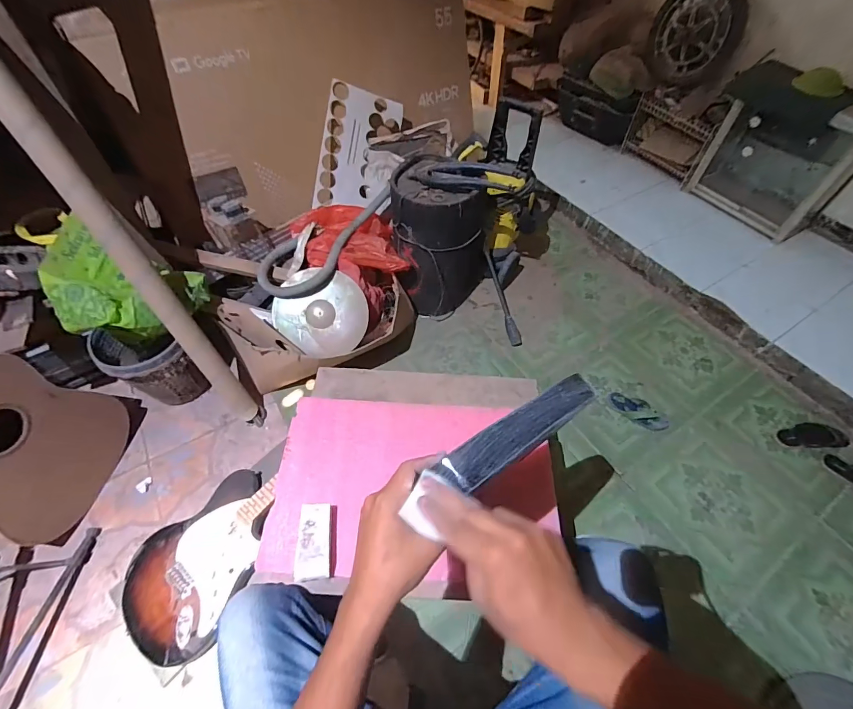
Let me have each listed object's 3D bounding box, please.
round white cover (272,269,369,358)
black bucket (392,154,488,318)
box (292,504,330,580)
[{"bbox_3d":[-0.330,-0.133,1.251,0.280,0.023,0.267,0,92,-12],"label":"round white cover"},{"bbox_3d":[0.033,-0.413,1.444,0.273,0.518,0.314,39,61,23],"label":"black bucket"},{"bbox_3d":[-0.194,0.324,0.679,0.056,0.035,0.117,-3,54,-5],"label":"box"}]

